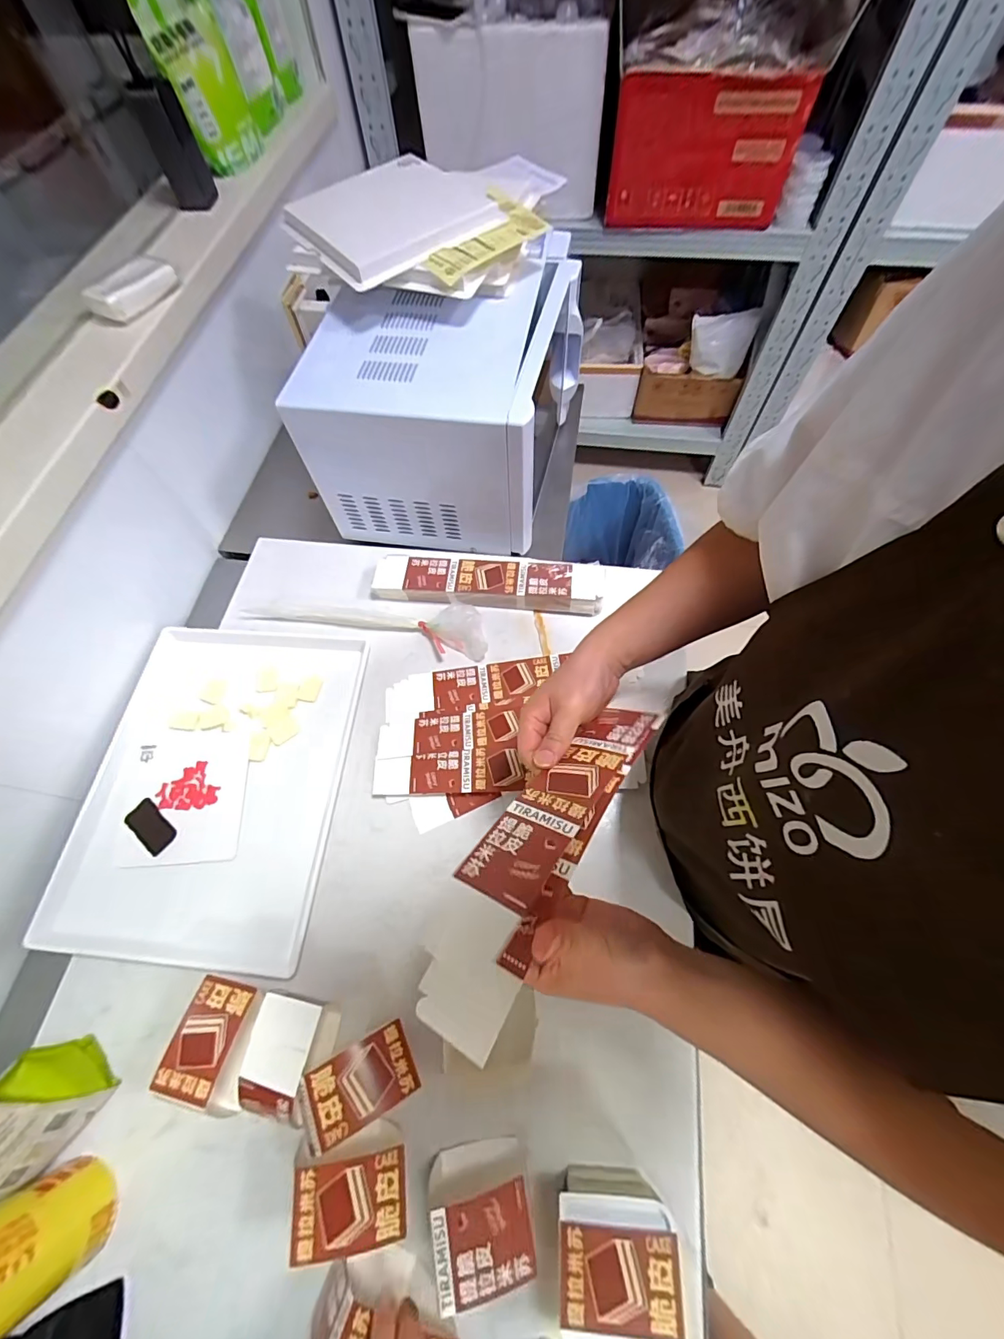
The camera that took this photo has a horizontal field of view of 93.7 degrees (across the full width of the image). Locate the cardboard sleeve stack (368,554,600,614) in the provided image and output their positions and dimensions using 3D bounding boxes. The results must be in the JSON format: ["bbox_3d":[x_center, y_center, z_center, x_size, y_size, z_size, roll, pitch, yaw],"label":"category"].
[{"bbox_3d":[-0.023,-0.132,0.724,0.345,0.044,0.068,4,65,4],"label":"cardboard sleeve stack"}]

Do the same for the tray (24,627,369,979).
[{"bbox_3d":[-0.384,0.144,0.633,0.325,0.016,0.427,3,65,3],"label":"tray"}]

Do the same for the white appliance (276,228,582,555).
[{"bbox_3d":[-0.074,-0.423,0.749,0.324,0.261,0.400,14,66,8],"label":"white appliance"}]

